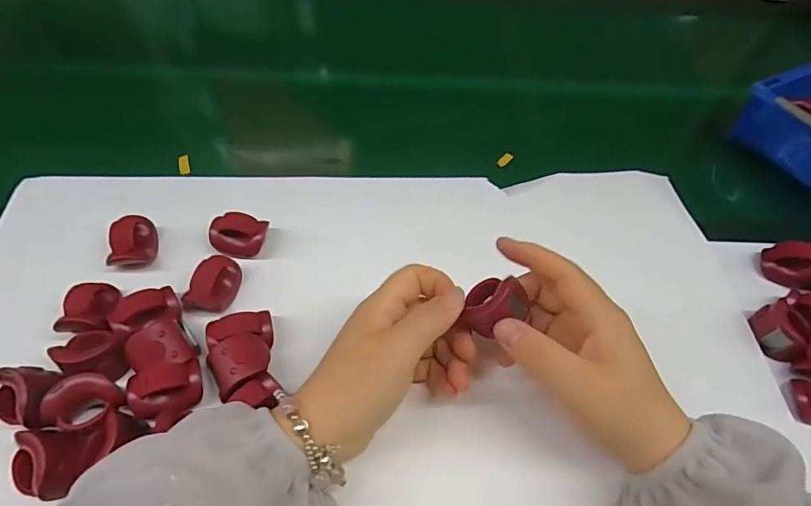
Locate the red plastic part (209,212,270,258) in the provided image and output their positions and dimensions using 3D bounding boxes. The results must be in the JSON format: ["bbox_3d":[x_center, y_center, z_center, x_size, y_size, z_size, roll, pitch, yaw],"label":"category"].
[{"bbox_3d":[-0.125,-0.013,0.348,0.039,0.019,0.027,6,55,0],"label":"red plastic part"}]

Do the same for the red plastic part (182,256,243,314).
[{"bbox_3d":[-0.132,0.022,0.324,0.023,0.023,0.045,12,55,4],"label":"red plastic part"}]

